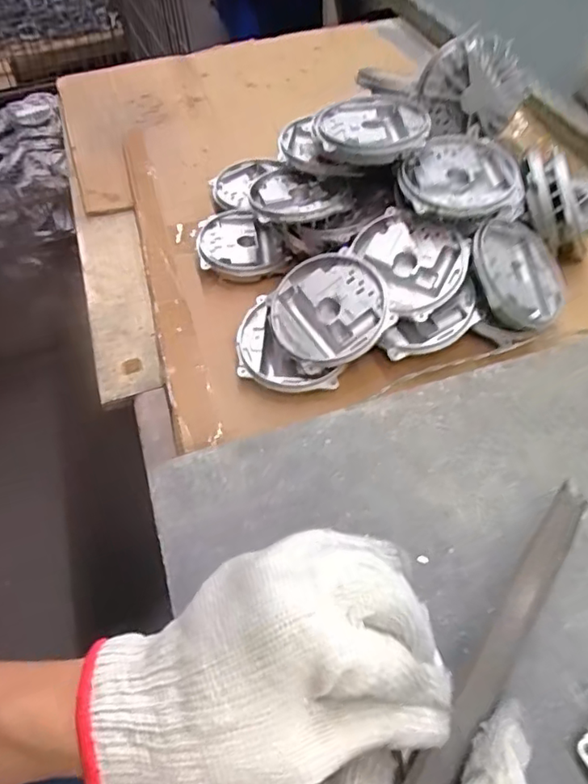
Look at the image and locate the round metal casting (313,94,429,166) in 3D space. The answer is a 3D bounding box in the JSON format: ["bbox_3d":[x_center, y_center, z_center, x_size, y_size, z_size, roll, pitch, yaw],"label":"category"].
[{"bbox_3d":[0.077,-0.261,0.575,0.108,0.023,0.116,-2,51,3],"label":"round metal casting"}]

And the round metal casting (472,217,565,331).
[{"bbox_3d":[0.211,-0.117,0.547,0.110,0.016,0.121,13,63,-27],"label":"round metal casting"}]

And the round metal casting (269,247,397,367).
[{"bbox_3d":[0.035,-0.074,0.538,0.104,0.028,0.105,-4,75,17],"label":"round metal casting"}]

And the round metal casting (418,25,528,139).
[{"bbox_3d":[0.183,-0.312,0.592,0.105,0.096,0.028,0,51,4],"label":"round metal casting"}]

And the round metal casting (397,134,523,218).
[{"bbox_3d":[0.160,-0.214,0.556,0.116,0.022,0.121,-2,51,3],"label":"round metal casting"}]

